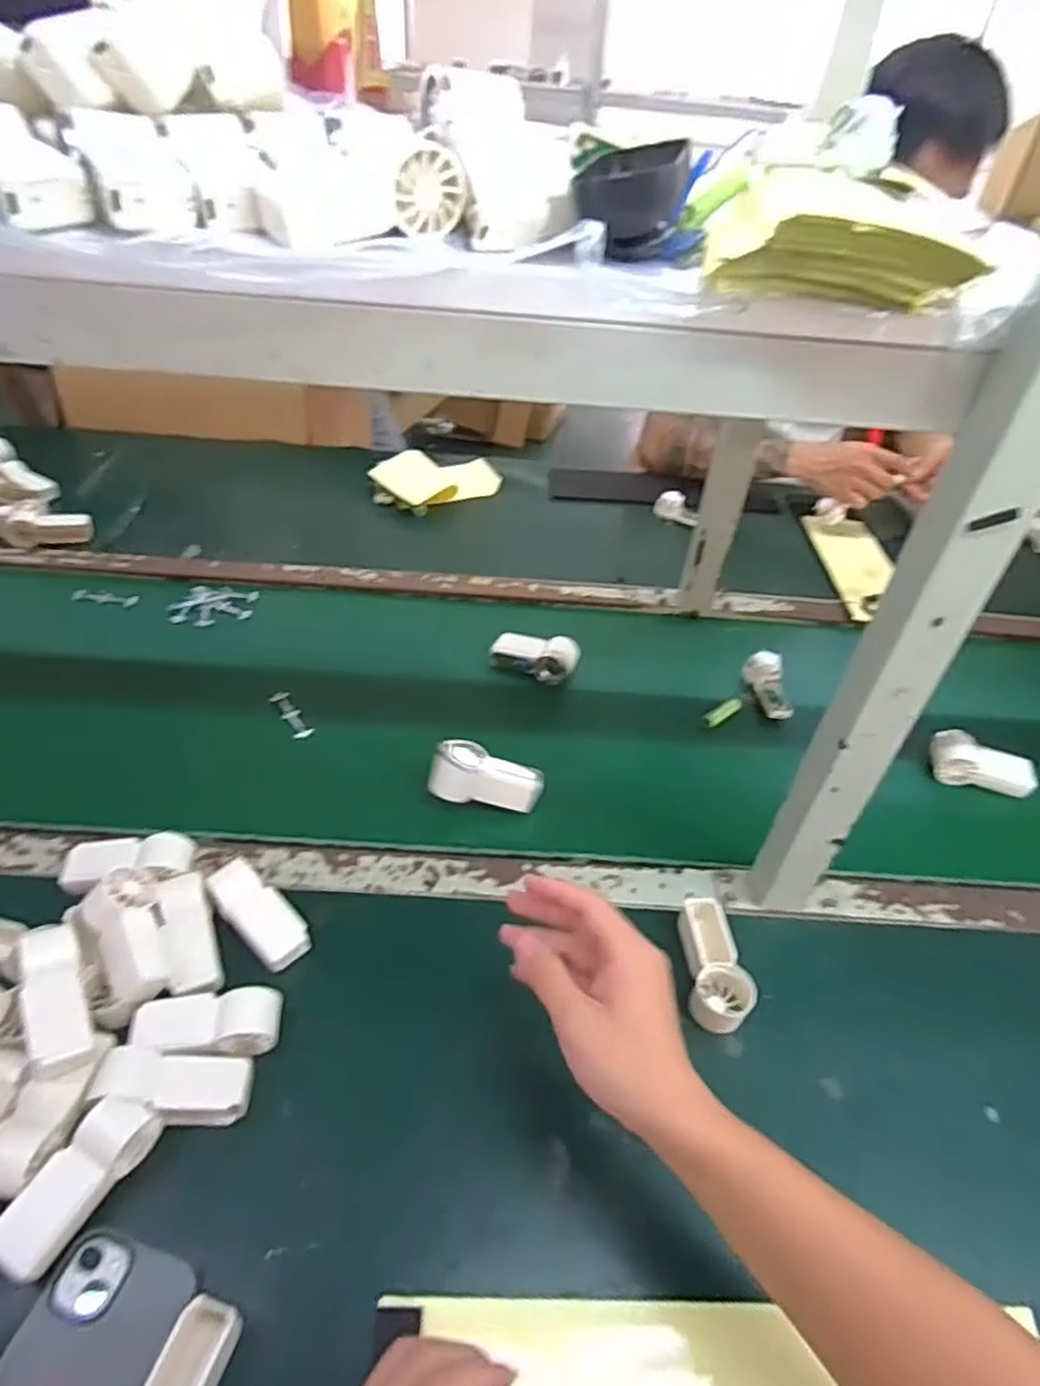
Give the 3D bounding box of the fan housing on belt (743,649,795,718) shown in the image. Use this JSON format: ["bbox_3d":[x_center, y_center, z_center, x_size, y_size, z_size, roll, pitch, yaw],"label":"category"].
[{"bbox_3d":[0.284,-0.010,0.840,0.044,0.030,0.088,6,41,1],"label":"fan housing on belt"}]

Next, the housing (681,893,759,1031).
[{"bbox_3d":[0.146,0.202,0.558,0.038,0.035,0.097,-1,55,-8],"label":"housing"}]

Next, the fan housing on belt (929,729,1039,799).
[{"bbox_3d":[0.480,0.077,0.761,0.098,0.031,0.052,21,44,18],"label":"fan housing on belt"}]

